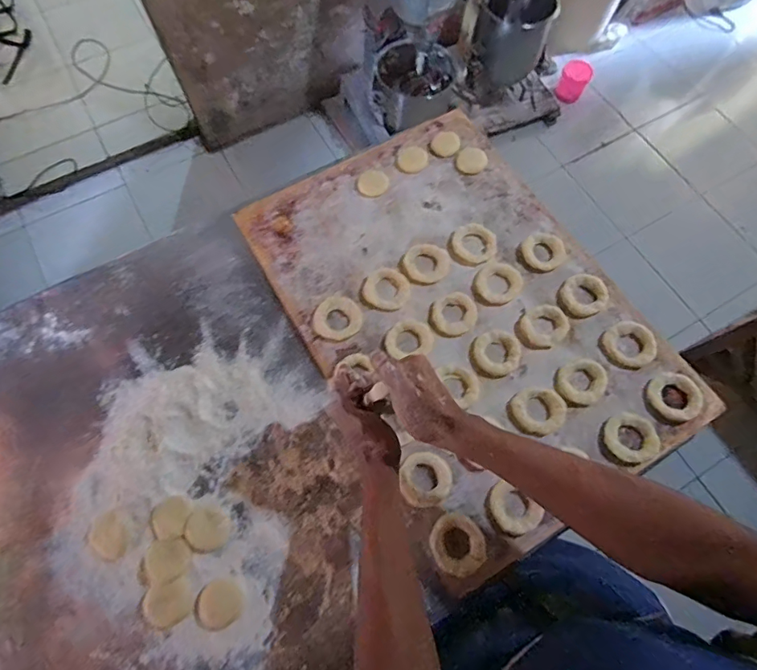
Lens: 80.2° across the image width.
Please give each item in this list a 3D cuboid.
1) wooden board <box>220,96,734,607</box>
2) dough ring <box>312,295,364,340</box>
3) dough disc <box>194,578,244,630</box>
[{"bbox_3d":[0.110,-0.044,0.625,0.415,0.020,0.587,-28,72,-10],"label":"wooden board"},{"bbox_3d":[-0.057,-0.023,0.614,0.065,0.006,0.061,0,69,0],"label":"dough ring"},{"bbox_3d":[-0.177,0.299,0.500,0.049,0.005,0.047,0,69,0],"label":"dough disc"}]

